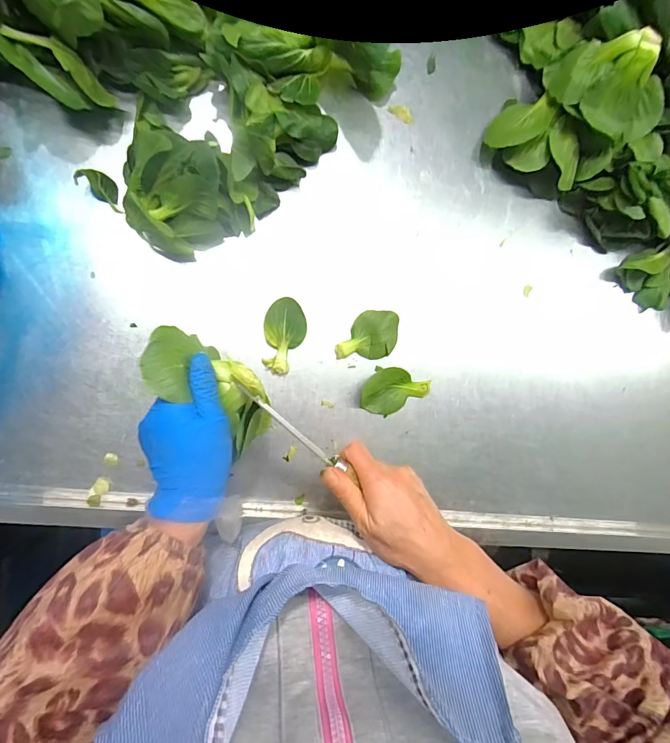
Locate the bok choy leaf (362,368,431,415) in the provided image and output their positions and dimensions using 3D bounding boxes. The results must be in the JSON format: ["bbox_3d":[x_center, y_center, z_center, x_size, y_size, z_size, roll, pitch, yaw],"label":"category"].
[{"bbox_3d":[0.066,0.020,0.451,0.075,0.009,0.051,-4,114,-12],"label":"bok choy leaf"}]

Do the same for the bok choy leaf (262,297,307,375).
[{"bbox_3d":[-0.054,-0.038,0.437,0.042,0.010,0.079,10,88,-8],"label":"bok choy leaf"}]

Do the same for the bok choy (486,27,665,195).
[{"bbox_3d":[0.253,-0.265,0.436,0.127,0.106,0.118,-41,95,-7],"label":"bok choy"}]

